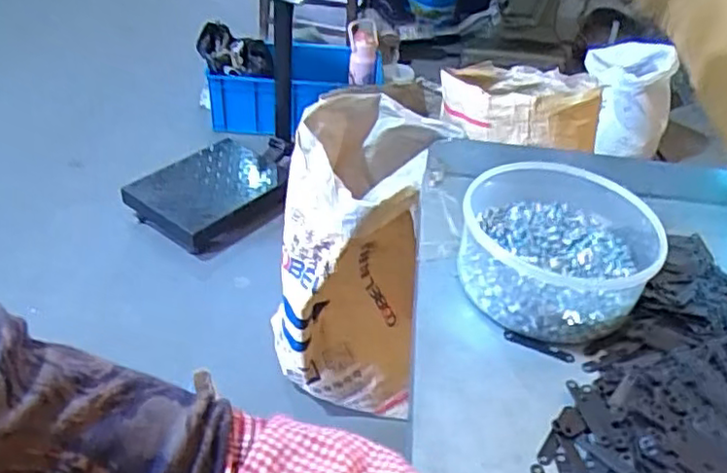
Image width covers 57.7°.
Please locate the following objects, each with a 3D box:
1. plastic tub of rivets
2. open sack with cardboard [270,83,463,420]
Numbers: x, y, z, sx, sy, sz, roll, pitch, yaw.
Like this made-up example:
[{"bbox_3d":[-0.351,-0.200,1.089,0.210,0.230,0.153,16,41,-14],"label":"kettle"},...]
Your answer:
[{"bbox_3d":[0.152,0.009,0.520,0.144,0.067,0.146,3,40,-2],"label":"plastic tub of rivets"},{"bbox_3d":[-0.021,0.015,1.316,0.301,0.472,0.352,3,40,-2],"label":"open sack with cardboard"}]

